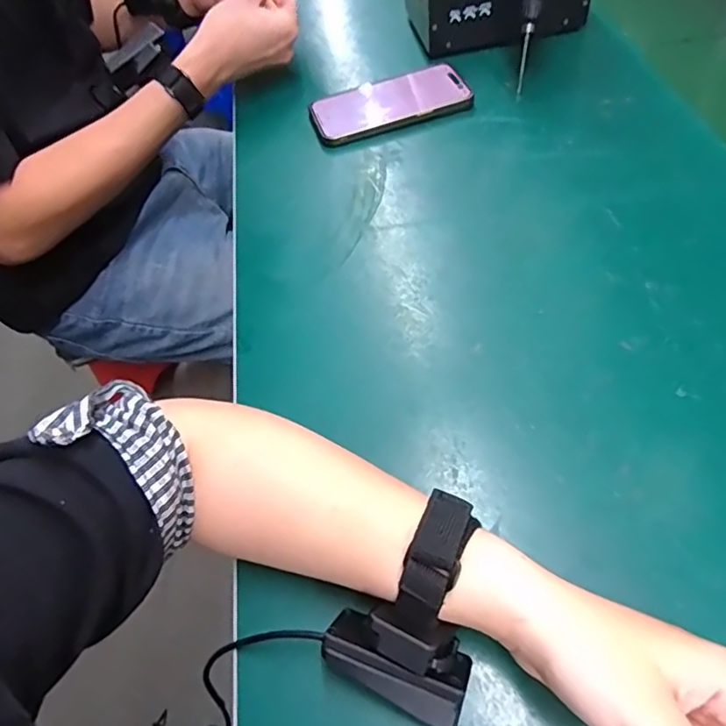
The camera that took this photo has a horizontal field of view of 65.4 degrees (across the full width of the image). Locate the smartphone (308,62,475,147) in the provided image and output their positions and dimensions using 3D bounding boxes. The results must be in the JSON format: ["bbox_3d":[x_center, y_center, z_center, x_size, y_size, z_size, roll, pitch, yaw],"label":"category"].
[{"bbox_3d":[0.027,-0.268,0.586,0.160,0.018,0.078,-16,54,-5],"label":"smartphone"}]

